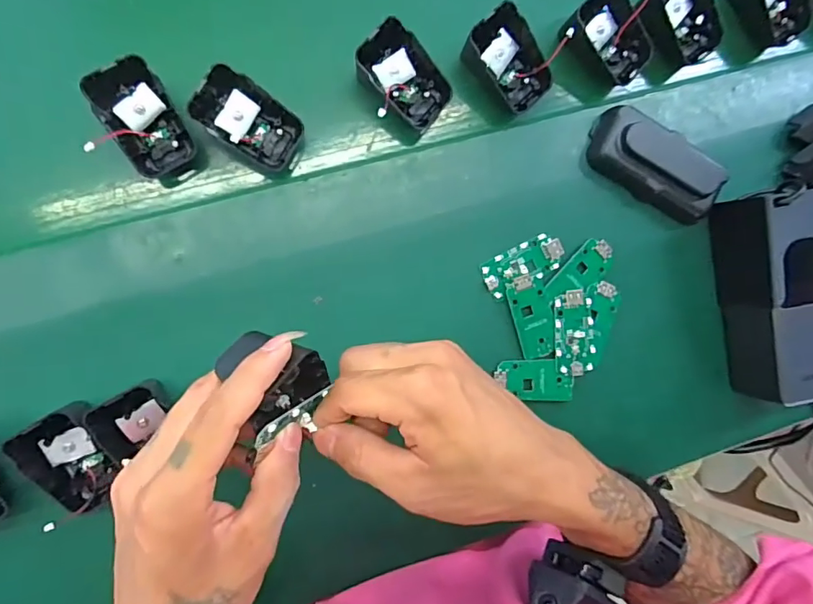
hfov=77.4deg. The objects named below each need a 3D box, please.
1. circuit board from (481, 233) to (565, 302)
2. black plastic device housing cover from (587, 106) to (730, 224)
[{"bbox_3d":[0.088,-0.028,0.385,0.064,0.006,0.029,-30,92,-7],"label":"circuit board"},{"bbox_3d":[0.191,-0.104,0.387,0.103,0.024,0.055,23,86,-5],"label":"black plastic device housing cover"}]

